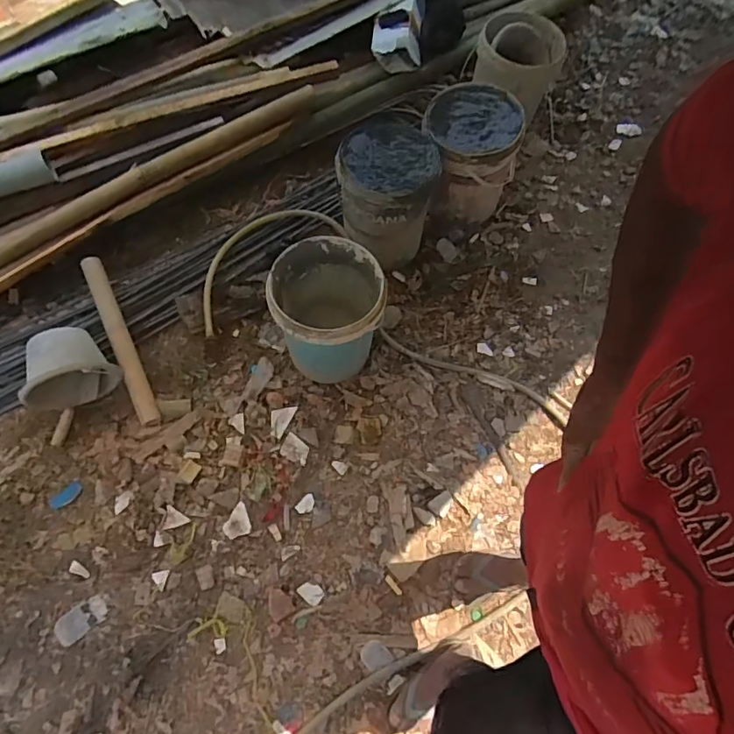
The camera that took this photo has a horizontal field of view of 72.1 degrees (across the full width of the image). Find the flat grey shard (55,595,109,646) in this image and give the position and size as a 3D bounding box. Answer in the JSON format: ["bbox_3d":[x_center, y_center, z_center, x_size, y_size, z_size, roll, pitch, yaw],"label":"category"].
[{"bbox_3d":[-0.750,0.664,1.328,0.132,0.005,0.073,-34,71,-16],"label":"flat grey shard"}]

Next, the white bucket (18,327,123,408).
[{"bbox_3d":[-0.891,-0.001,1.504,0.250,0.242,0.185,-20,67,-11],"label":"white bucket"}]

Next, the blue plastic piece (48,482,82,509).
[{"bbox_3d":[-0.876,0.377,1.469,0.094,0.008,0.043,-41,73,-18],"label":"blue plastic piece"}]

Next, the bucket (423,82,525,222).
[{"bbox_3d":[0.316,-0.677,1.668,0.293,0.355,0.277,-1,65,1],"label":"bucket"}]

